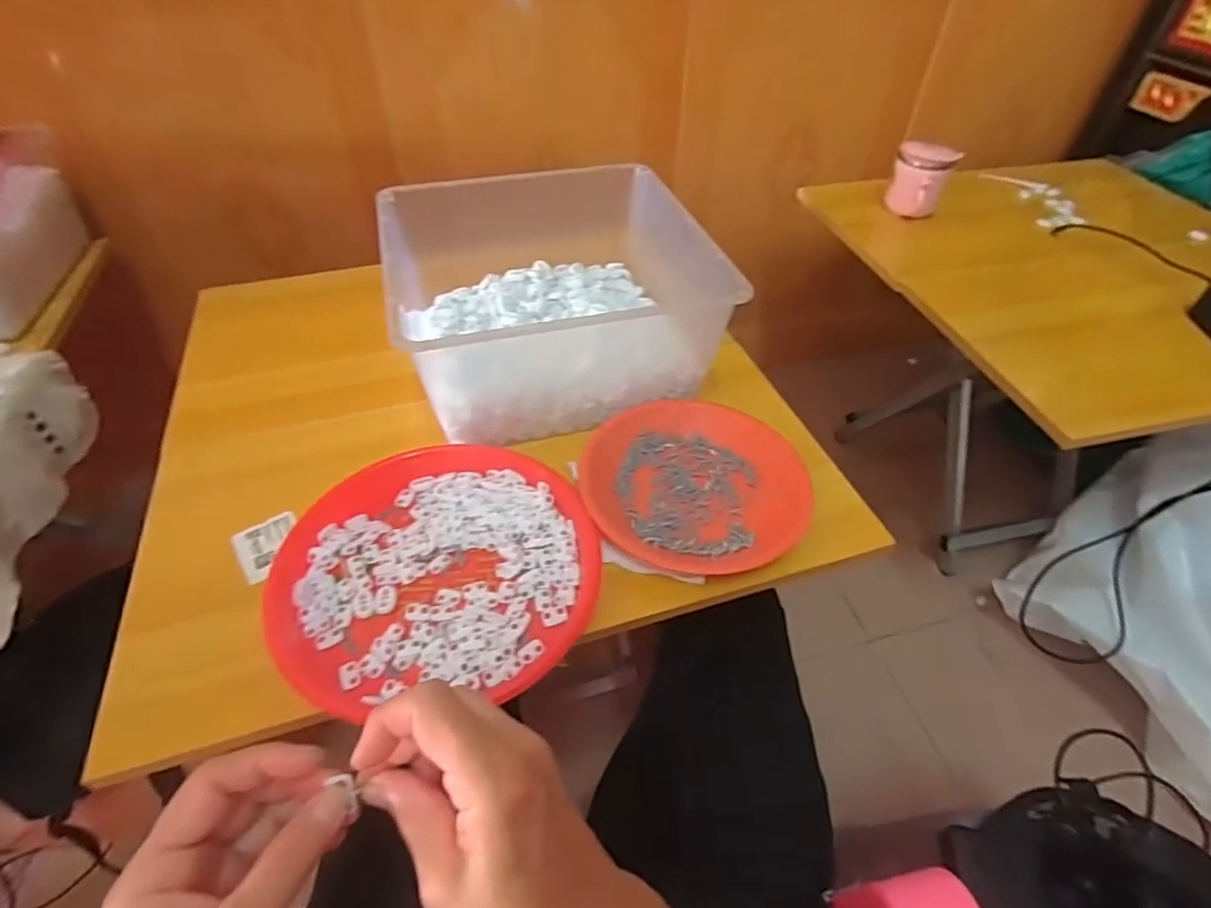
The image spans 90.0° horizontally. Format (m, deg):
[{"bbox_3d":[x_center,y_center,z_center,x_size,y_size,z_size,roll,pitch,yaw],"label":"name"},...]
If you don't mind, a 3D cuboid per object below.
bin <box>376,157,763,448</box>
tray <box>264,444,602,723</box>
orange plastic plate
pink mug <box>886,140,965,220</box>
[{"bbox_3d":[-0.060,-0.168,0.624,0.289,0.138,0.280,-12,48,-11],"label":"bin"},{"bbox_3d":[-0.131,0.080,0.485,0.238,0.023,0.229,-3,47,-3],"label":"tray"},{"bbox_3d":[0.078,0.023,0.537,0.196,0.032,0.181,4,47,3],"label":"orange plastic plate"},{"bbox_3d":[0.462,-0.404,0.894,0.081,0.090,0.073,26,52,22],"label":"pink mug"}]

